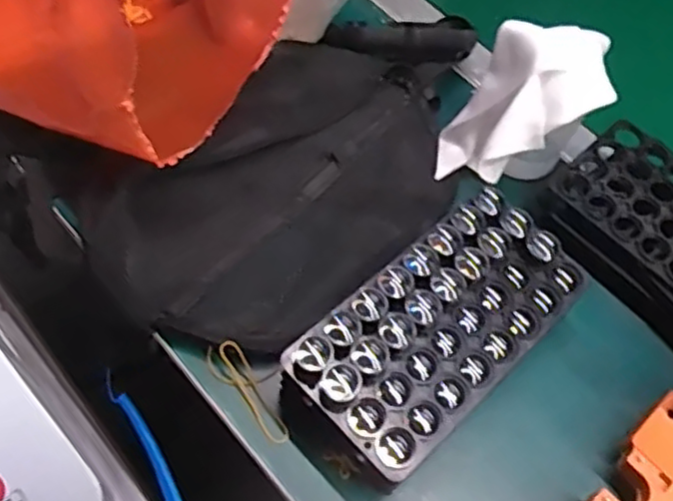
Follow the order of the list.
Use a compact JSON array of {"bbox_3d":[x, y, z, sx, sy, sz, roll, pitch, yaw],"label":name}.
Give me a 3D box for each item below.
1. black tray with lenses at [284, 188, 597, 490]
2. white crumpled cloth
[{"bbox_3d":[0.067,0.053,0.455,0.200,0.065,0.107,-36,69,-22],"label":"black tray with lenses"},{"bbox_3d":[0.142,-0.109,0.514,0.106,0.087,0.096,20,61,6],"label":"white crumpled cloth"}]

